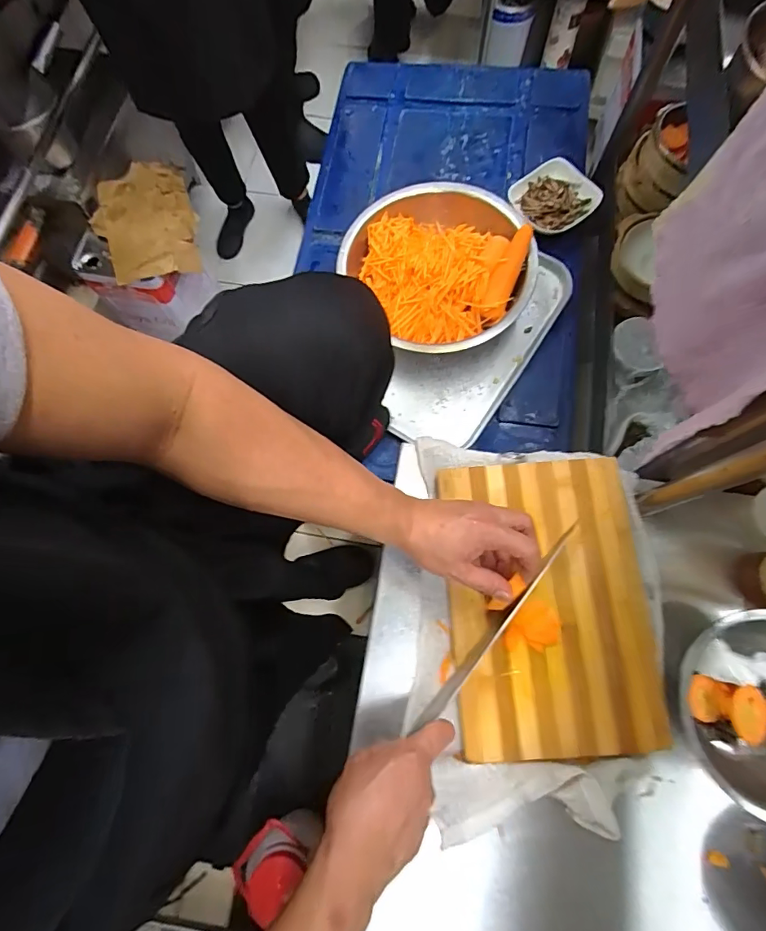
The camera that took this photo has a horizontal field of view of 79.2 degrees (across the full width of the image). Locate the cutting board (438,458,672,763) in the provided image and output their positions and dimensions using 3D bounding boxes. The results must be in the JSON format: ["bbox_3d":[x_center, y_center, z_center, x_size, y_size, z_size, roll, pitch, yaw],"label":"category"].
[{"bbox_3d":[0.172,0.142,0.493,0.197,0.033,0.292,-4,74,-1],"label":"cutting board"}]

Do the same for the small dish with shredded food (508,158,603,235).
[{"bbox_3d":[0.340,-0.530,0.939,0.145,0.064,0.137,-32,76,-8],"label":"small dish with shredded food"}]

